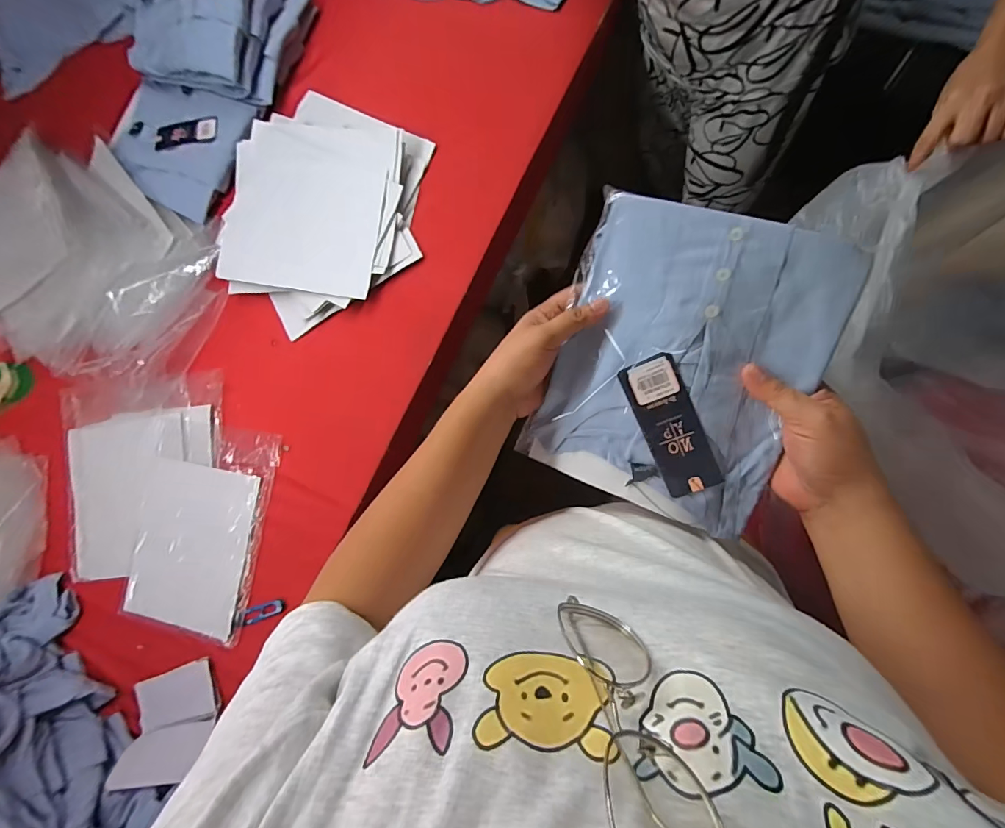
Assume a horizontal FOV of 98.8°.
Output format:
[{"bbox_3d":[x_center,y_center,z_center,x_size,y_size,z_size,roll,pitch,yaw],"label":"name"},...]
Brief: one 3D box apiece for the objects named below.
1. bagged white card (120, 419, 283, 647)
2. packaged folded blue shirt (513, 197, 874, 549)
[{"bbox_3d":[-0.500,0.188,0.702,0.230,0.021,0.337,10,88,9],"label":"bagged white card"},{"bbox_3d":[0.149,-0.043,0.373,0.208,0.021,0.251,22,102,17],"label":"packaged folded blue shirt"}]

